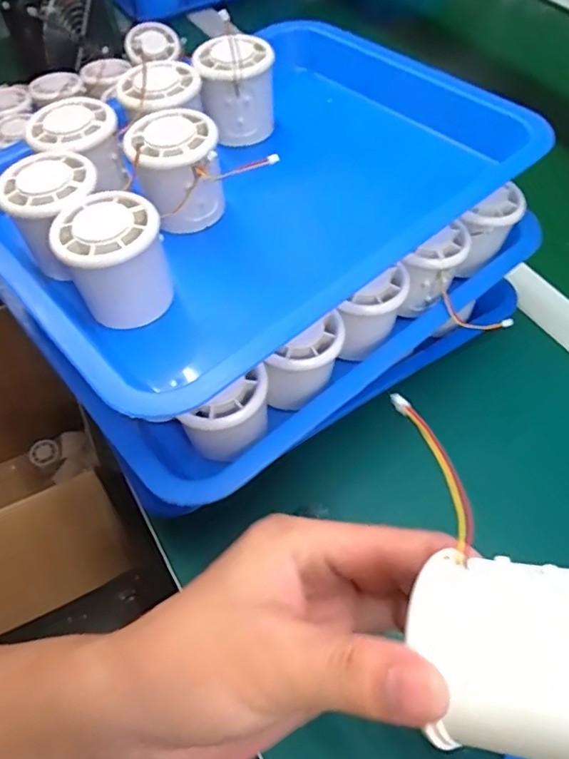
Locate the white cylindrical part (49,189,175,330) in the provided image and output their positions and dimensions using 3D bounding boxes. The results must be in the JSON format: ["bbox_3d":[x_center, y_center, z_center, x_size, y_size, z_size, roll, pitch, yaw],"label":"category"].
[{"bbox_3d":[-0.094,-0.066,0.322,0.054,0.063,0.054,-1,56,1],"label":"white cylindrical part"}]

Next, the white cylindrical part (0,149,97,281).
[{"bbox_3d":[-0.136,-0.100,0.346,0.056,0.054,0.058,-1,56,1],"label":"white cylindrical part"}]

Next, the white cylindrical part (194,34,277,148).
[{"bbox_3d":[-0.034,-0.211,0.416,0.058,0.062,0.050,-12,56,-6],"label":"white cylindrical part"}]

